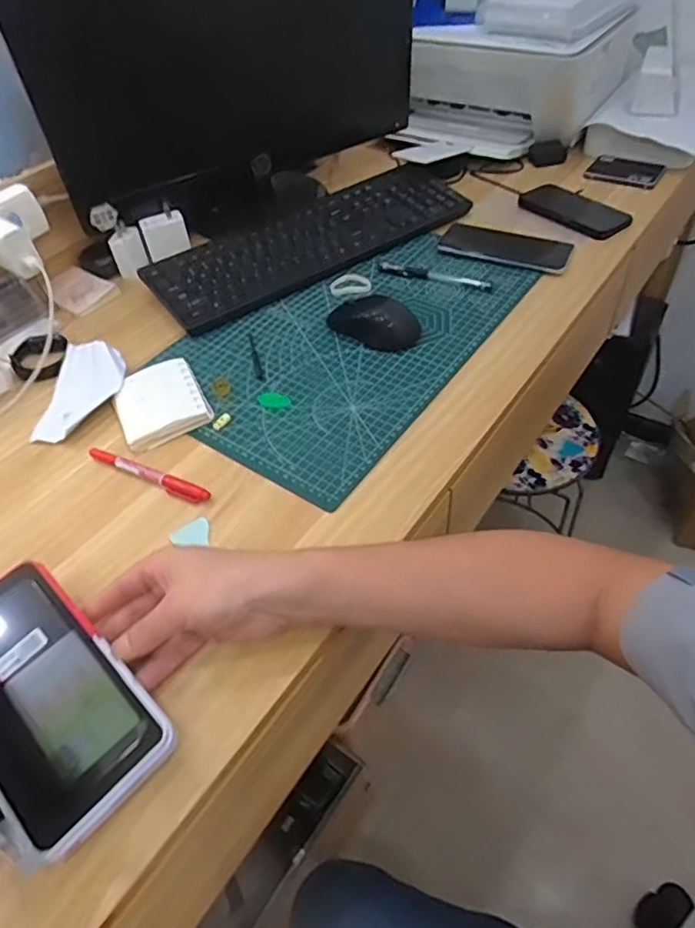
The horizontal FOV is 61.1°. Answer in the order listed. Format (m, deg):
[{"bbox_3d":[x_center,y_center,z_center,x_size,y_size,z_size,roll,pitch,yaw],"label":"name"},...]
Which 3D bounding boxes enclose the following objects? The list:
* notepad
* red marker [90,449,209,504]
[{"bbox_3d":[-0.192,-0.065,0.604,0.085,0.014,0.105,-23,51,-14],"label":"notepad"},{"bbox_3d":[-0.186,0.009,0.542,0.137,0.009,0.015,18,53,20],"label":"red marker"}]

